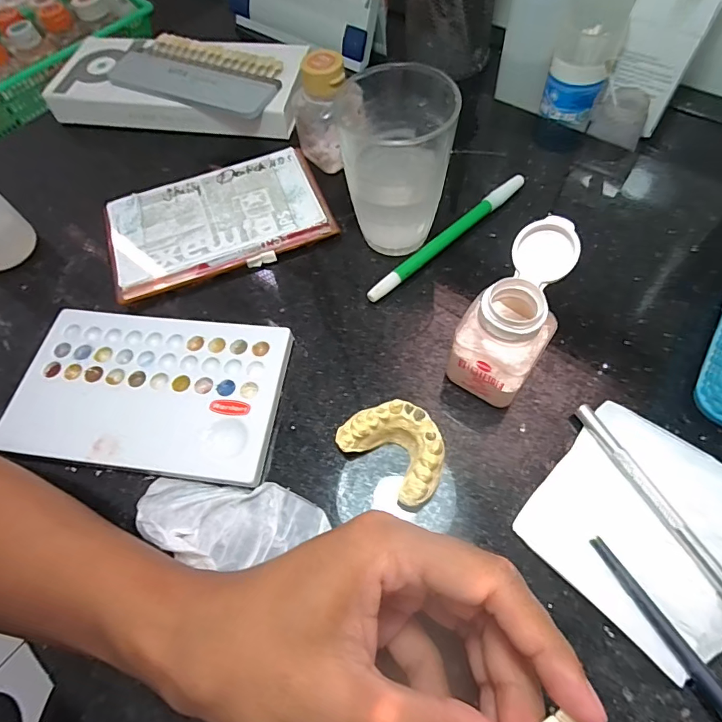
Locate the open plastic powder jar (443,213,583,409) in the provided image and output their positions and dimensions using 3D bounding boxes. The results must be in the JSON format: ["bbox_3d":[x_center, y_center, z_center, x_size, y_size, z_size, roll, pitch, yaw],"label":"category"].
[{"bbox_3d":[0.079,-0.021,0.230,0.040,0.077,0.065,31,69,18],"label":"open plastic powder jar"}]

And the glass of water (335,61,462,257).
[{"bbox_3d":[0.021,-0.117,0.274,0.066,0.093,0.057,4,63,6],"label":"glass of water"}]

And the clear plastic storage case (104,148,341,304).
[{"bbox_3d":[-0.101,-0.101,0.319,0.151,0.014,0.089,-20,63,-7],"label":"clear plastic storage case"}]

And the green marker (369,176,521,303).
[{"bbox_3d":[0.060,-0.084,0.302,0.144,0.011,0.011,-39,67,-16],"label":"green marker"}]

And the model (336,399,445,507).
[{"bbox_3d":[0.019,0.044,0.230,0.054,0.025,0.038,39,71,21],"label":"model"}]

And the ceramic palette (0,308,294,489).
[{"bbox_3d":[-0.123,0.017,0.262,0.154,0.011,0.094,6,63,7],"label":"ceramic palette"}]

